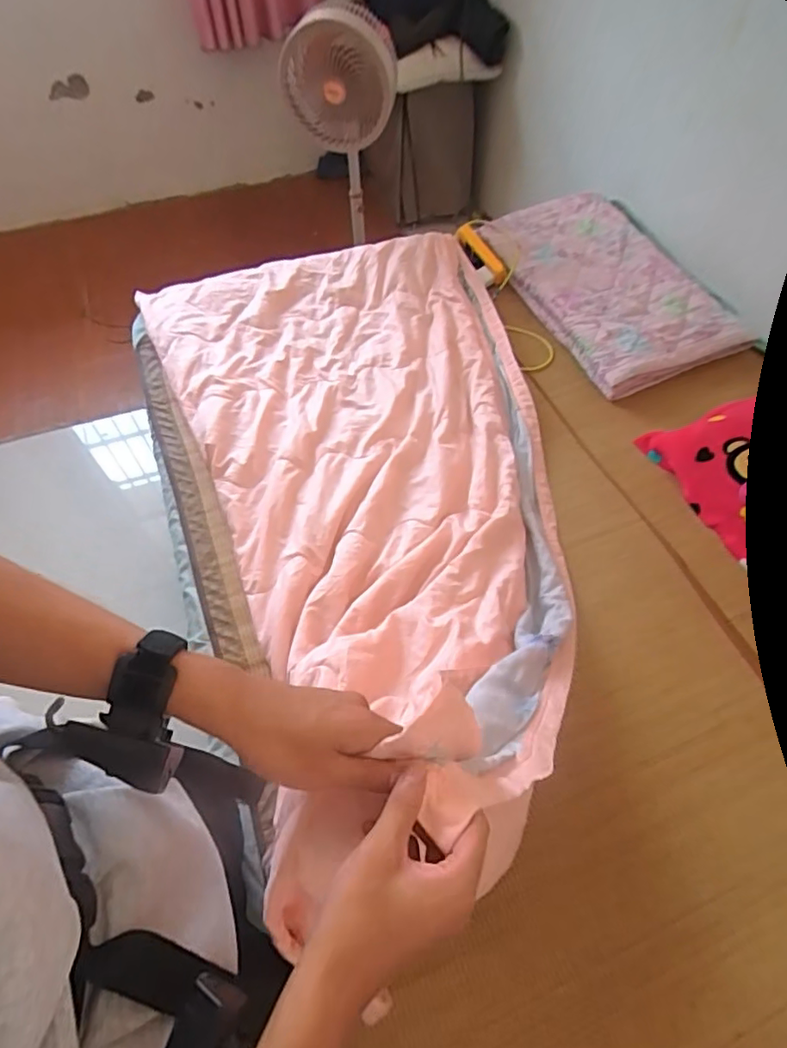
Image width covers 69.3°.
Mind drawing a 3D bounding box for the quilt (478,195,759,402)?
[{"bbox_3d":[0.546,-0.639,1.481,0.402,0.054,0.677,-25,63,-10],"label":"quilt"}]

